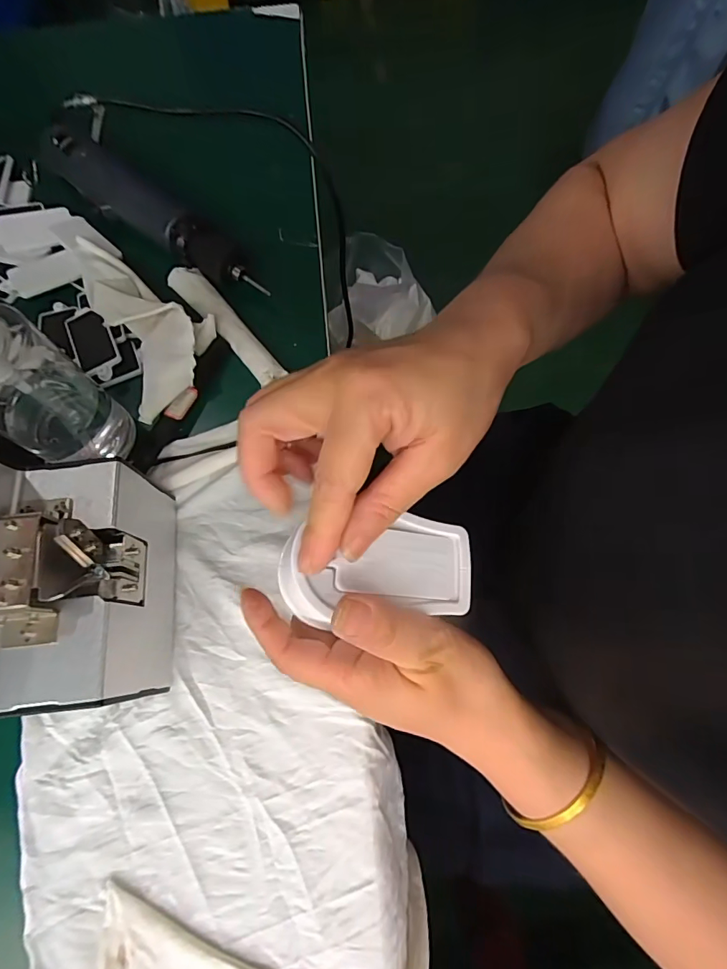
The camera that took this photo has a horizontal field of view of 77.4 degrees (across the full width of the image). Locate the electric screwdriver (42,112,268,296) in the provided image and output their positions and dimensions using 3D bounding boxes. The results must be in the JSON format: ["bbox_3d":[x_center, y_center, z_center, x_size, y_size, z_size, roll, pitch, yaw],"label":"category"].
[{"bbox_3d":[-0.183,-0.232,0.385,0.243,0.032,0.047,40,77,13],"label":"electric screwdriver"}]

